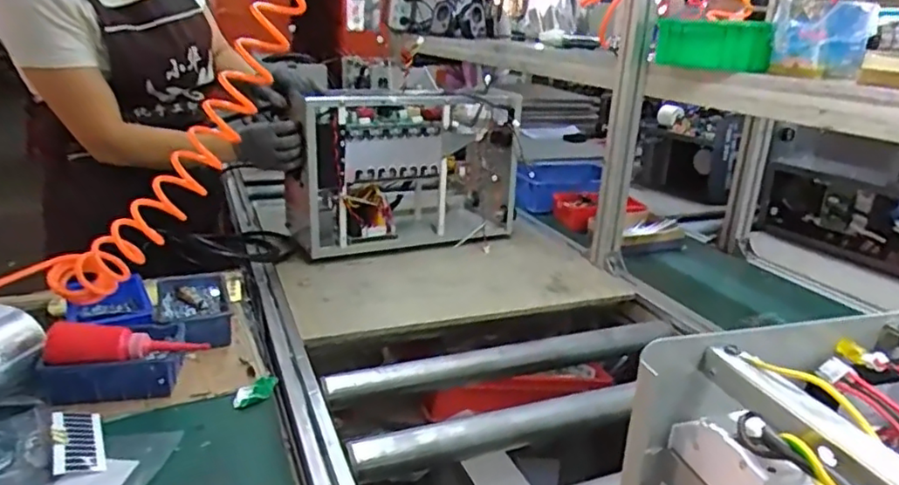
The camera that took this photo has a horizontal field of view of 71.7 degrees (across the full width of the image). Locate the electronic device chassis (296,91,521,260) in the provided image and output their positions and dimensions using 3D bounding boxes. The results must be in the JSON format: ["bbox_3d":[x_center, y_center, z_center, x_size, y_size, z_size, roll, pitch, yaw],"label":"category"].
[{"bbox_3d":[-0.079,-0.152,1.277,0.456,0.286,0.221,-5,21,-22],"label":"electronic device chassis"}]

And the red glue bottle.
[{"bbox_3d":[-0.378,0.114,0.717,0.171,0.040,0.045,1,20,-6],"label":"red glue bottle"}]

